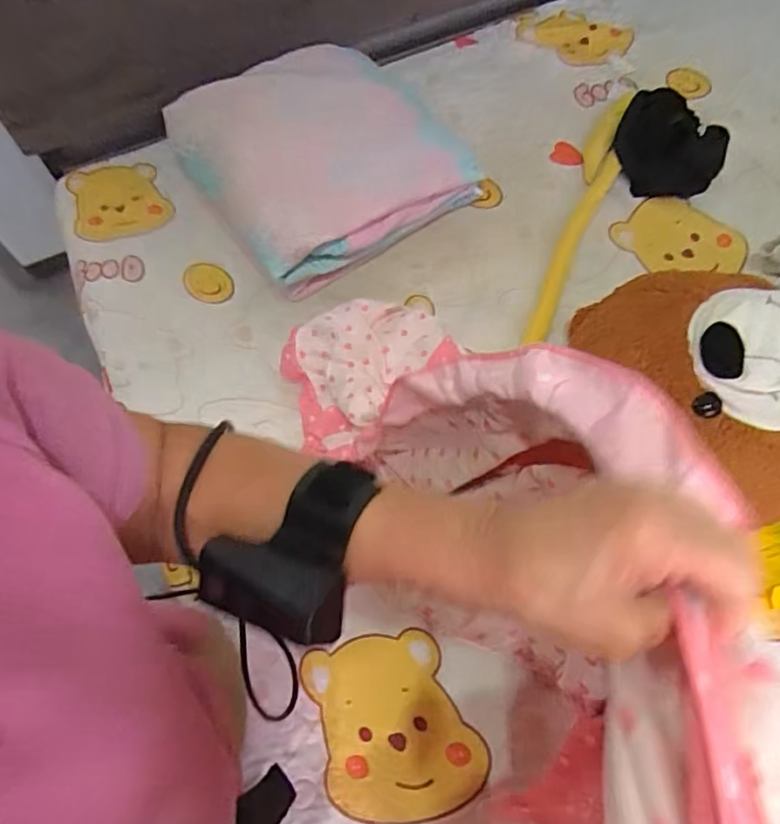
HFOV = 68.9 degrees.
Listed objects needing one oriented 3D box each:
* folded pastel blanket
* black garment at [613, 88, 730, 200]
[{"bbox_3d":[-0.135,-0.524,1.114,0.458,0.198,0.471,-33,67,-12],"label":"folded pastel blanket"},{"bbox_3d":[0.560,-0.561,1.185,0.208,0.041,0.261,-33,63,5],"label":"black garment"}]

